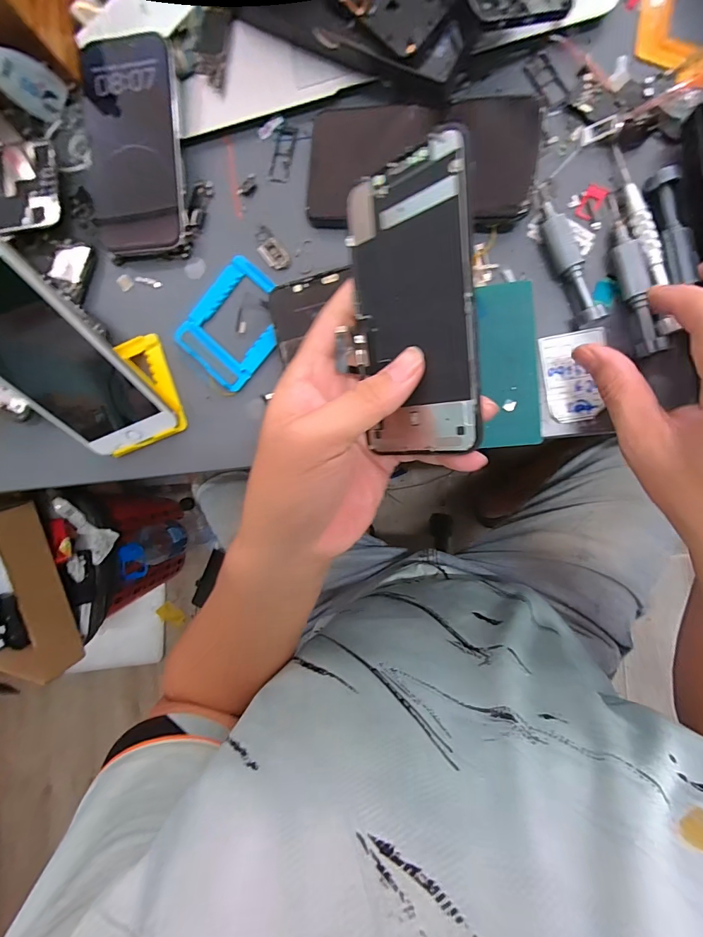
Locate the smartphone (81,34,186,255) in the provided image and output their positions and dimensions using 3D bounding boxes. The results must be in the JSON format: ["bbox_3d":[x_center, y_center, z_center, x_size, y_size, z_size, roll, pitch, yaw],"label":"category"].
[{"bbox_3d":[-0.160,-0.238,0.299,0.063,0.014,0.141,0,97,-2],"label":"smartphone"}]

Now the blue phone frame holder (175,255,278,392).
[{"bbox_3d":[-0.090,-0.112,0.305,0.070,0.009,0.083,42,97,7],"label":"blue phone frame holder"}]

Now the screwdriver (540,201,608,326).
[{"bbox_3d":[0.143,-0.133,0.261,0.016,0.017,0.082,-17,87,9],"label":"screwdriver"}]

